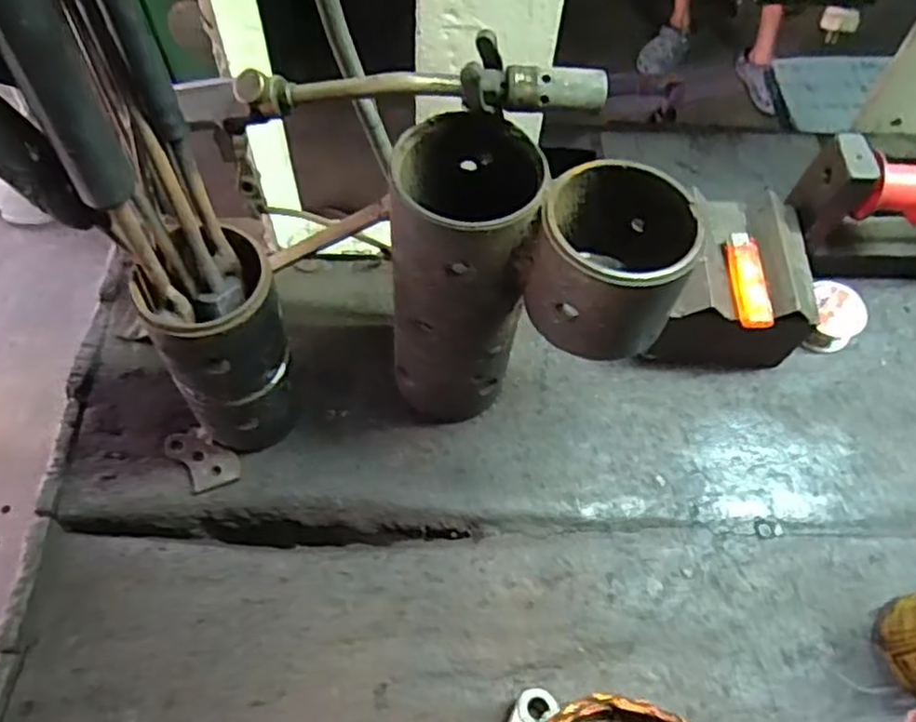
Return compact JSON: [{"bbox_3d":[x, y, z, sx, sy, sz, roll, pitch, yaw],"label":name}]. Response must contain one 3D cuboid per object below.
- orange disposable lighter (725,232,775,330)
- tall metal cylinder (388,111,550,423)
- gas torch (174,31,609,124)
[{"bbox_3d":[0.225,-0.063,0.550,0.025,0.015,0.078,2,59,-1],"label":"orange disposable lighter"},{"bbox_3d":[0.001,-0.048,0.494,0.089,0.231,0.094,5,59,0],"label":"tall metal cylinder"},{"bbox_3d":[-0.039,-0.158,0.413,0.243,0.054,0.034,6,59,1],"label":"gas torch"}]

